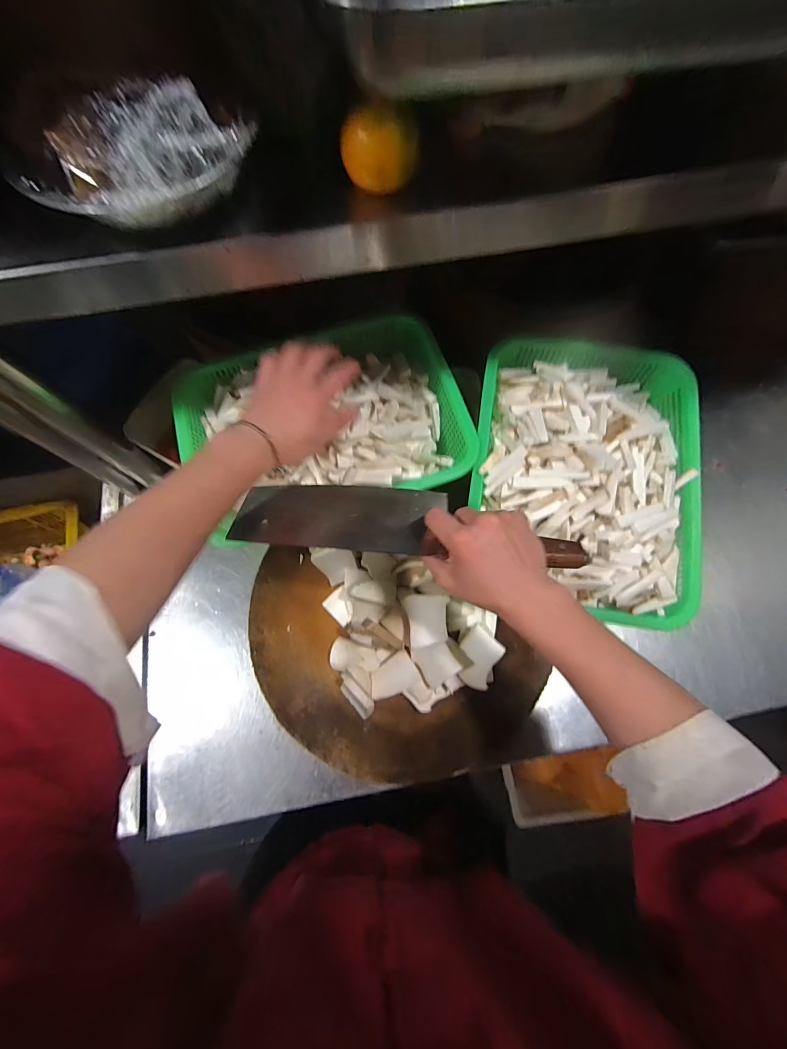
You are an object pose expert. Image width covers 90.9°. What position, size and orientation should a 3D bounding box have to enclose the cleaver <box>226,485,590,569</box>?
[{"bbox_3d":[0.007,-0.005,0.403,0.344,0.016,0.087,5,53,7],"label":"cleaver"}]

